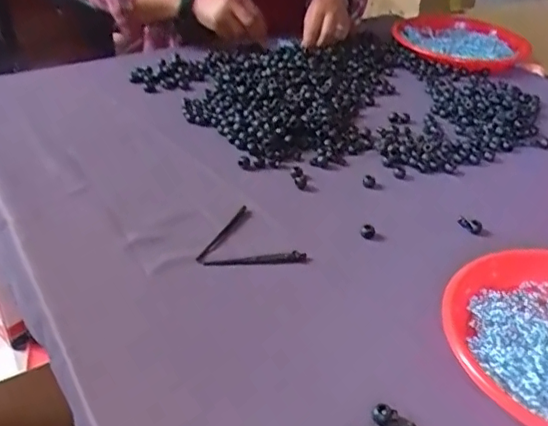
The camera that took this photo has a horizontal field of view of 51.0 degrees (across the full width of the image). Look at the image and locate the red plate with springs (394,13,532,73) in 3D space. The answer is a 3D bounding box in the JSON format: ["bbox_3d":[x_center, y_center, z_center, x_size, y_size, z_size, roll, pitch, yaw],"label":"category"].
[{"bbox_3d":[0.357,-0.329,1.084,0.233,0.032,0.222,3,36,-2],"label":"red plate with springs"}]

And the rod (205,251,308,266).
[{"bbox_3d":[-0.017,0.047,0.583,0.103,0.009,0.014,-1,36,-7],"label":"rod"}]

